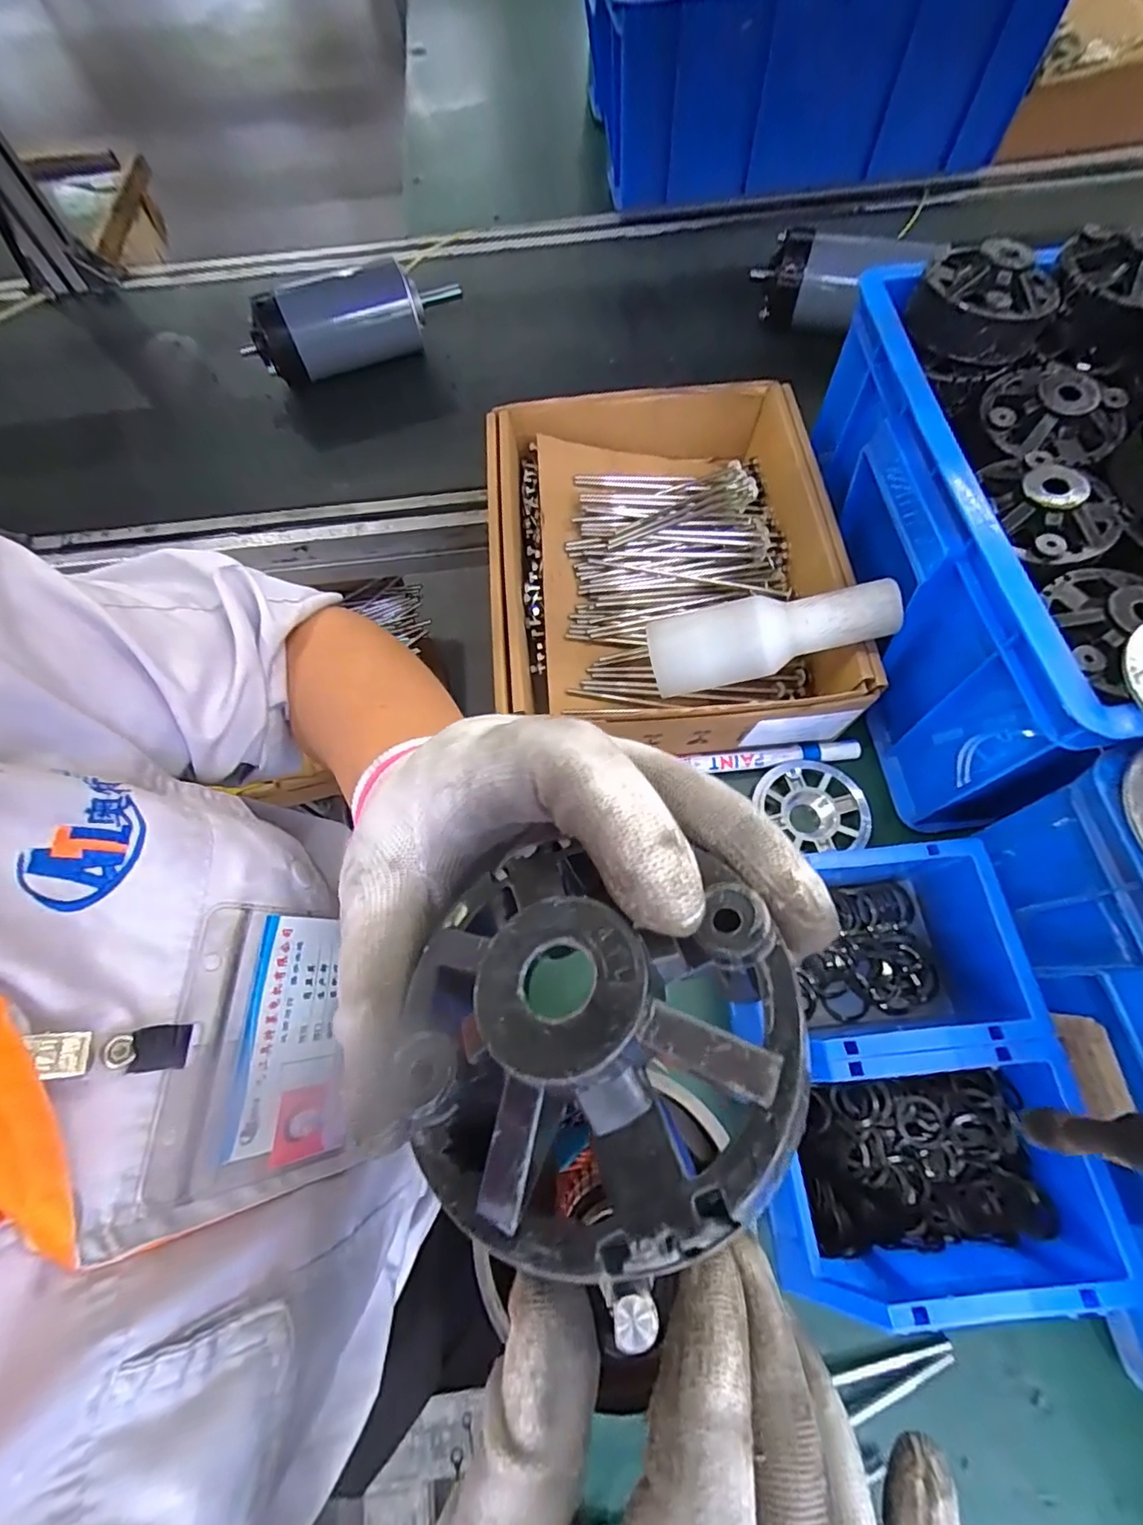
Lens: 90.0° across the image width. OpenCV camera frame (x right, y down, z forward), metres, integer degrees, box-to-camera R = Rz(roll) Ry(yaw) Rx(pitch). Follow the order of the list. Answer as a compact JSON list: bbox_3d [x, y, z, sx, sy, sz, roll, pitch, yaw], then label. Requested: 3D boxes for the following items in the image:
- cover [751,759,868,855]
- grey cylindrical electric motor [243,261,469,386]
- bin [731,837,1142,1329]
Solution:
[{"bbox_3d":[0.171,0.032,0.408,0.077,0.012,0.067,-4,68,0],"label":"cover"},{"bbox_3d":[-0.232,-0.478,0.611,0.223,0.068,0.080,-22,69,-7],"label":"grey cylindrical electric motor"},{"bbox_3d":[0.178,0.159,0.320,0.147,0.072,0.208,-6,68,-1],"label":"bin"}]

